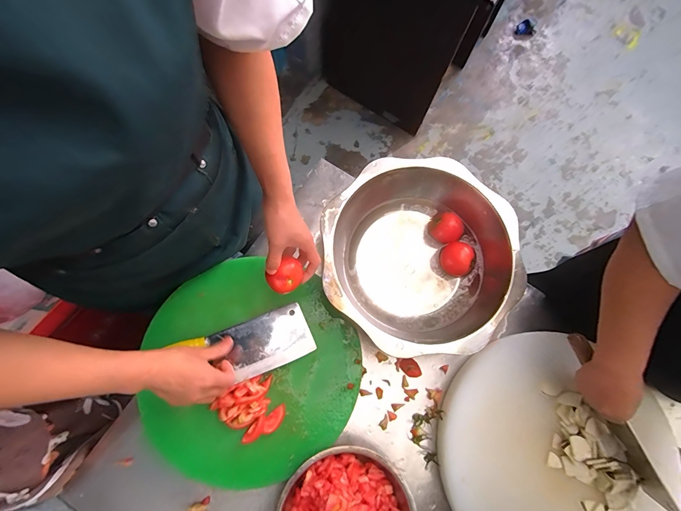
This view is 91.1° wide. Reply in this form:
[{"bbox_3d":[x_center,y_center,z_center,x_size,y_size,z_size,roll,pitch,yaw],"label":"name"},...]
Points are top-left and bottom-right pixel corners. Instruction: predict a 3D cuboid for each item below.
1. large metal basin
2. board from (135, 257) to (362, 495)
[{"bbox_3d":[0.160,0.002,0.676,0.383,0.123,0.371,1,75,-2],"label":"large metal basin"},{"bbox_3d":[-0.160,0.194,0.596,0.365,0.032,0.368,-37,83,-16],"label":"board"}]

